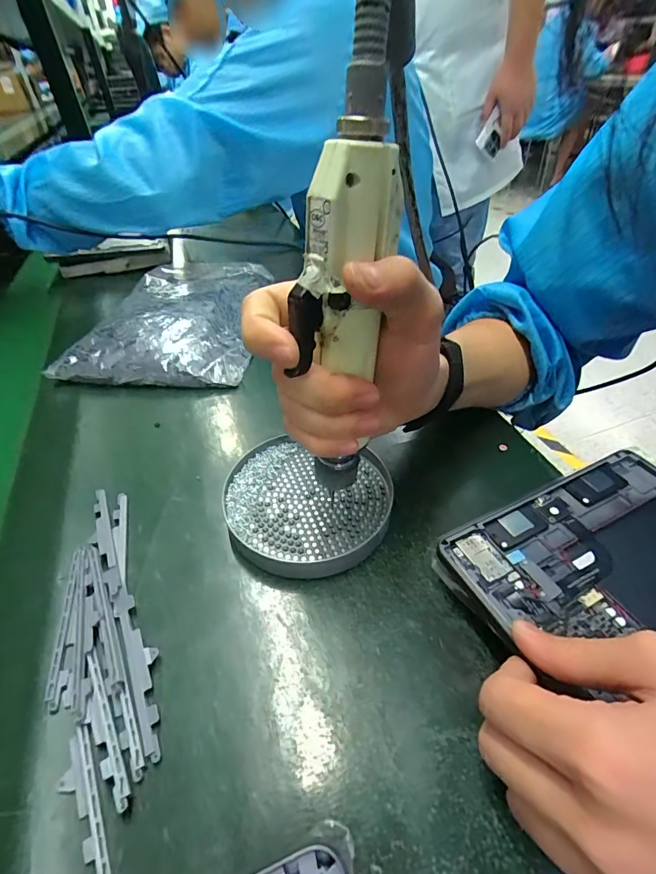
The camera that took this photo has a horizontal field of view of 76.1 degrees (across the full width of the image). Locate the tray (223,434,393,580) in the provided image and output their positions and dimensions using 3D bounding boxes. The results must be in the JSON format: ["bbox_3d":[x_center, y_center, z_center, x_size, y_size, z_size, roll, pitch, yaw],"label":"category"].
[{"bbox_3d":[-0.015,0.047,0.290,0.110,0.024,0.104,-3,42,2],"label":"tray"}]

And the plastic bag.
[{"bbox_3d":[-0.172,-0.143,0.498,0.182,0.058,0.256,-2,42,3],"label":"plastic bag"}]

